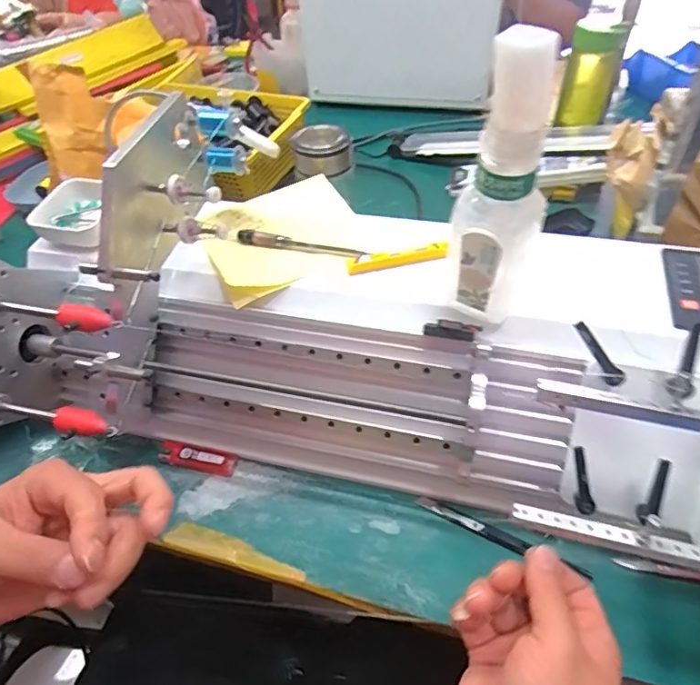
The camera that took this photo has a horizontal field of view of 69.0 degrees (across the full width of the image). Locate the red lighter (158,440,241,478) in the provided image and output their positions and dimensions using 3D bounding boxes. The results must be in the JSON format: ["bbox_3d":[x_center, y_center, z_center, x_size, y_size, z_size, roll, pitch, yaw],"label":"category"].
[{"bbox_3d":[-0.150,0.116,0.506,0.081,0.013,0.019,9,49,12],"label":"red lighter"}]

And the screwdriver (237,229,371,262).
[{"bbox_3d":[-0.047,-0.094,0.497,0.132,0.016,0.014,12,50,15],"label":"screwdriver"}]

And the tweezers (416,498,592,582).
[{"bbox_3d":[0.128,0.167,0.438,0.148,0.009,0.011,22,53,22],"label":"tweezers"}]

